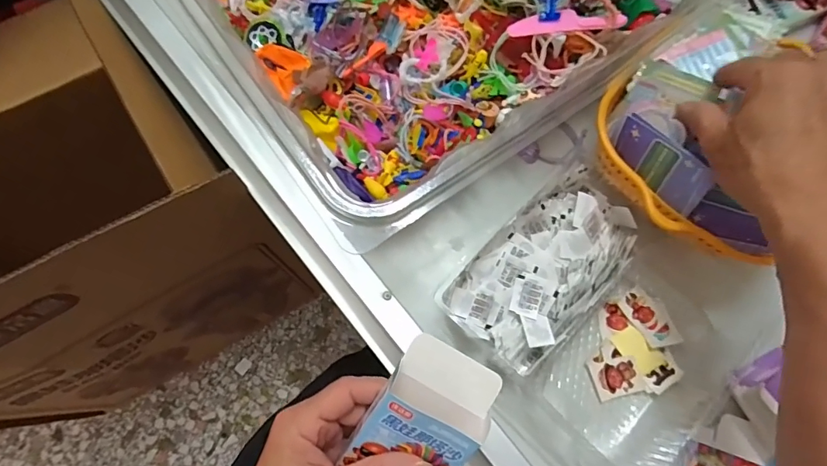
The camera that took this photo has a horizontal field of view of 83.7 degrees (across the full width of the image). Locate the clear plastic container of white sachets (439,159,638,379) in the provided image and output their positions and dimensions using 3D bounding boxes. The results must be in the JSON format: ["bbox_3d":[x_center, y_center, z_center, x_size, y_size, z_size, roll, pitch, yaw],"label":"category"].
[{"bbox_3d":[0.114,0.029,0.393,0.169,0.057,0.101,-43,79,-13],"label":"clear plastic container of white sachets"}]

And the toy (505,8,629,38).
[{"bbox_3d":[0.130,-0.179,0.392,0.100,0.004,0.020,-6,74,-3],"label":"toy"}]

